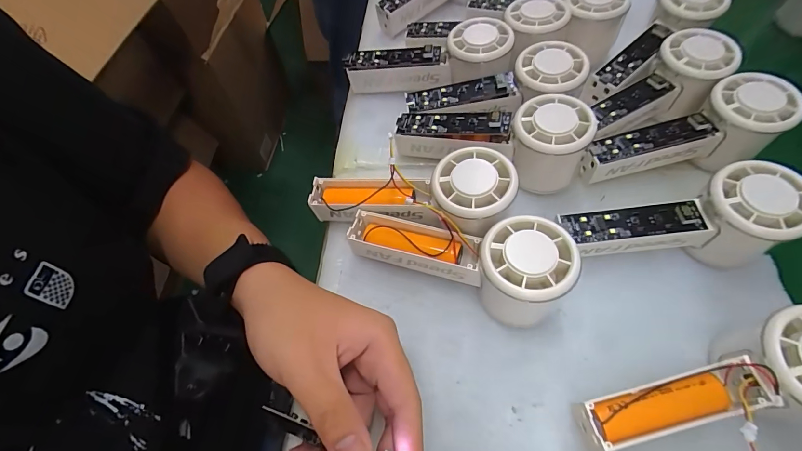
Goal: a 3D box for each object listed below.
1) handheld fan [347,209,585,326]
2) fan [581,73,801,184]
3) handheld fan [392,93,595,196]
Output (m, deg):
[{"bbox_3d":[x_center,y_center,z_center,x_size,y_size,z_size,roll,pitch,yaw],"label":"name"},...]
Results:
[{"bbox_3d":[0.040,0.022,0.267,0.152,0.058,0.061,11,61,23],"label":"handheld fan"},{"bbox_3d":[0.224,-0.067,0.295,0.149,0.054,0.060,-18,62,-7],"label":"fan"},{"bbox_3d":[0.072,-0.077,0.307,0.147,0.055,0.049,18,63,12],"label":"handheld fan"}]

